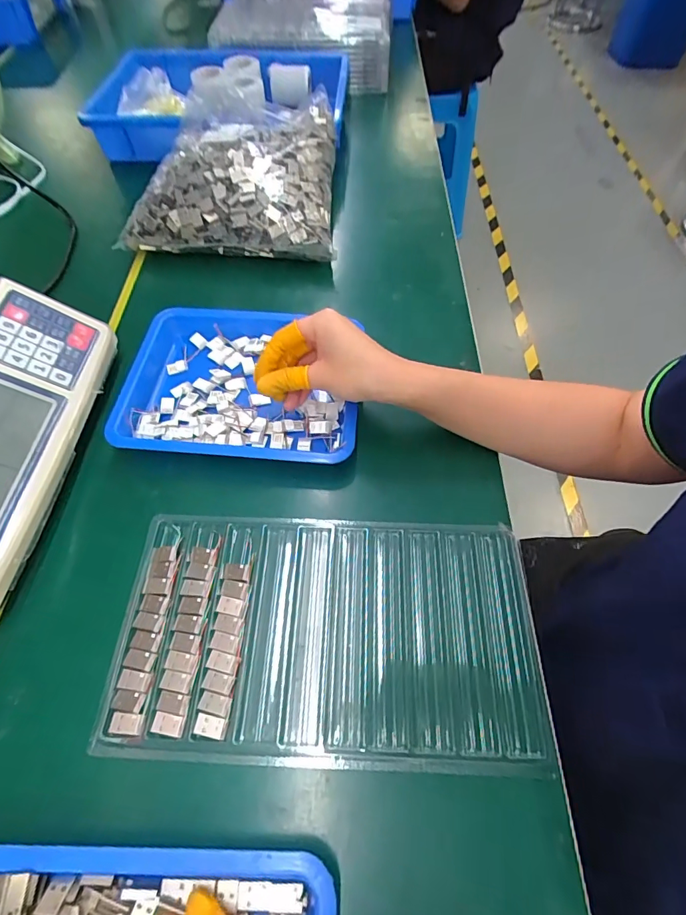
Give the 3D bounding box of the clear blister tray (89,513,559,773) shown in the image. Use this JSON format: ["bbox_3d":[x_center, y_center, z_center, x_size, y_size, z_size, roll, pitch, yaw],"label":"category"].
[{"bbox_3d":[-0.010,0.121,0.318,0.288,0.013,0.159,3,58,0],"label":"clear blister tray"}]

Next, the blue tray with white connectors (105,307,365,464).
[{"bbox_3d":[-0.097,-0.071,0.421,0.217,0.026,0.170,5,58,1],"label":"blue tray with white connectors"}]

